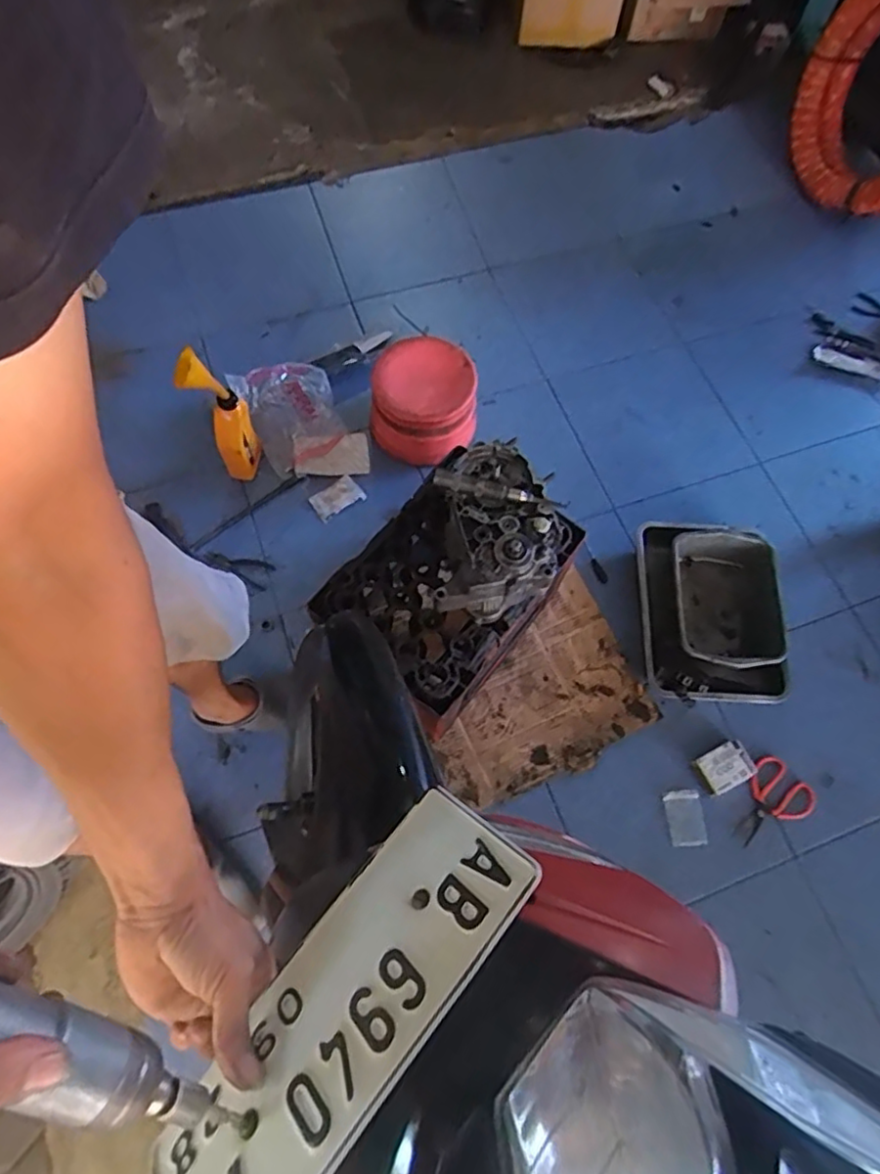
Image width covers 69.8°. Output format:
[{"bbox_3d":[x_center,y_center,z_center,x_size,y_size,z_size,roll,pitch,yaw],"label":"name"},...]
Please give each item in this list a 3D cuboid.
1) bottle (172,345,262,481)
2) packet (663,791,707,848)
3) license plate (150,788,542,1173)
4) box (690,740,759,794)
[{"bbox_3d":[-0.466,-0.372,1.342,0.077,0.362,0.119,3,67,-1],"label":"bottle"},{"bbox_3d":[0.483,0.456,1.243,0.068,0.009,0.102,-9,69,10],"label":"packet"},{"bbox_3d":[-0.058,0.251,0.372,0.269,0.008,0.107,-48,38,-17],"label":"license plate"},{"bbox_3d":[0.566,0.357,1.253,0.105,0.025,0.076,-24,70,-12],"label":"box"}]

